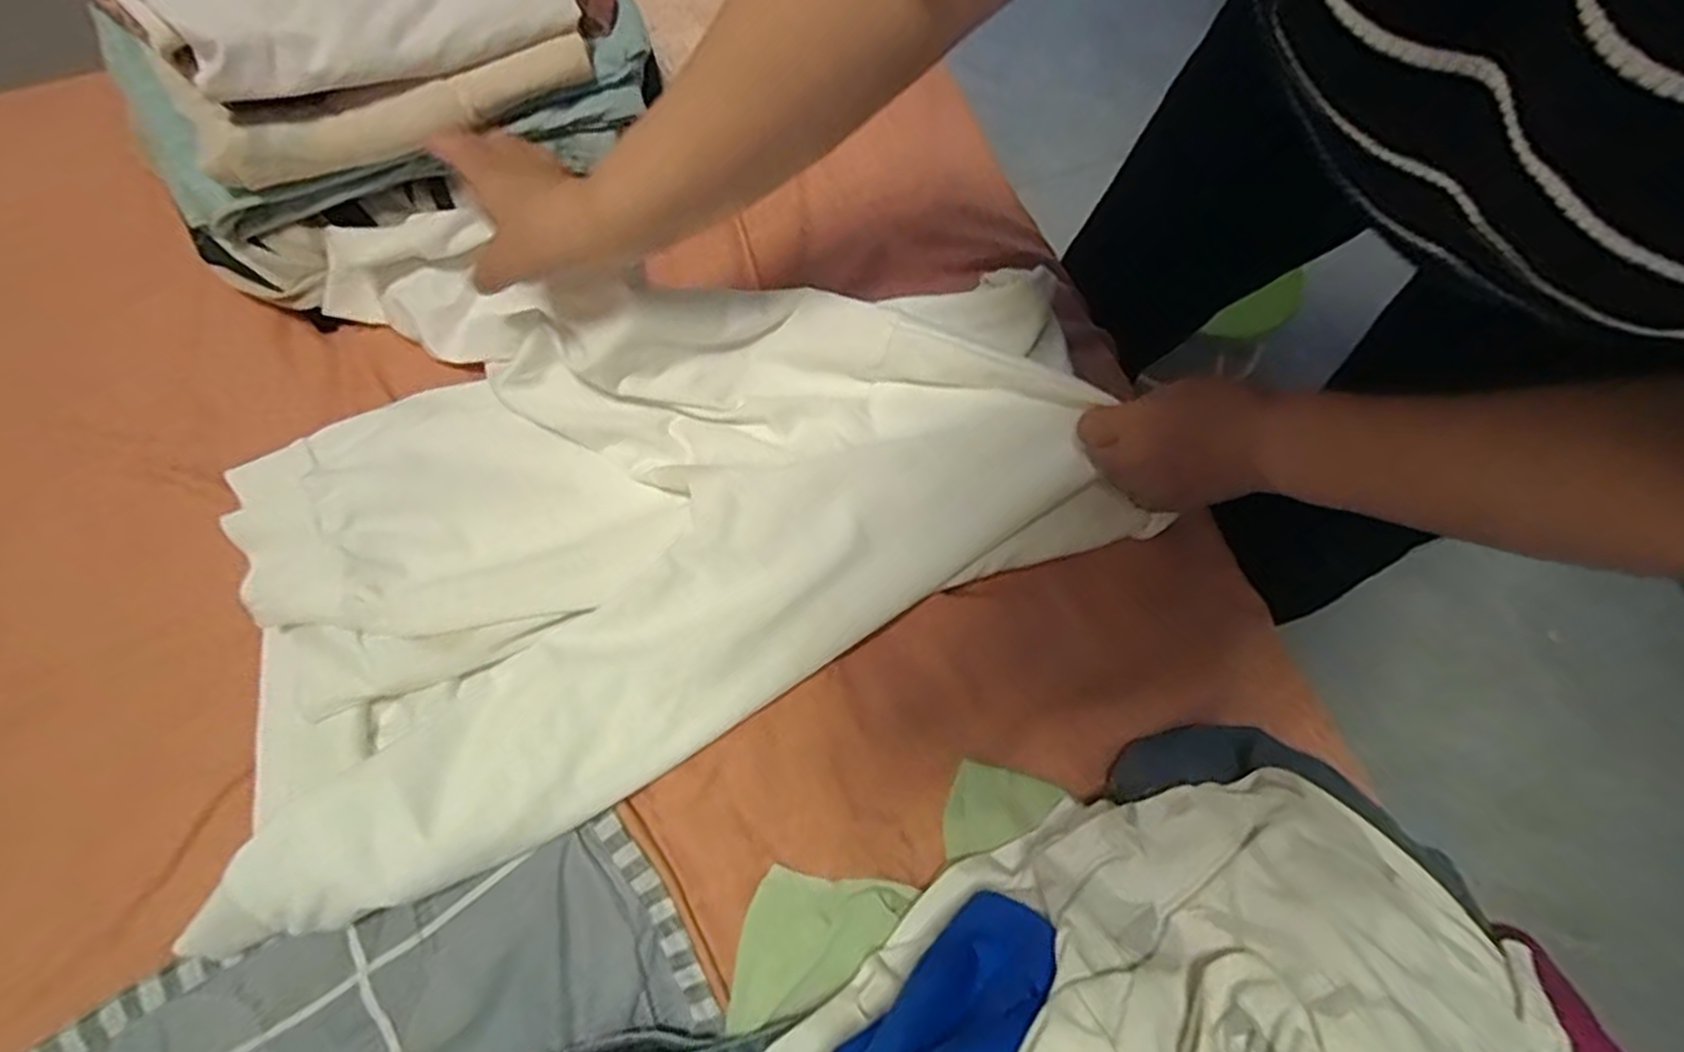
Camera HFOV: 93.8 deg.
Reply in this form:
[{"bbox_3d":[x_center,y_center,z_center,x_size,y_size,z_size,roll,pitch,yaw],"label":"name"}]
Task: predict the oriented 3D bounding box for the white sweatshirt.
[{"bbox_3d":[-0.117,-0.059,0.515,0.557,0.068,0.392,-22,71,-11],"label":"white sweatshirt"}]

